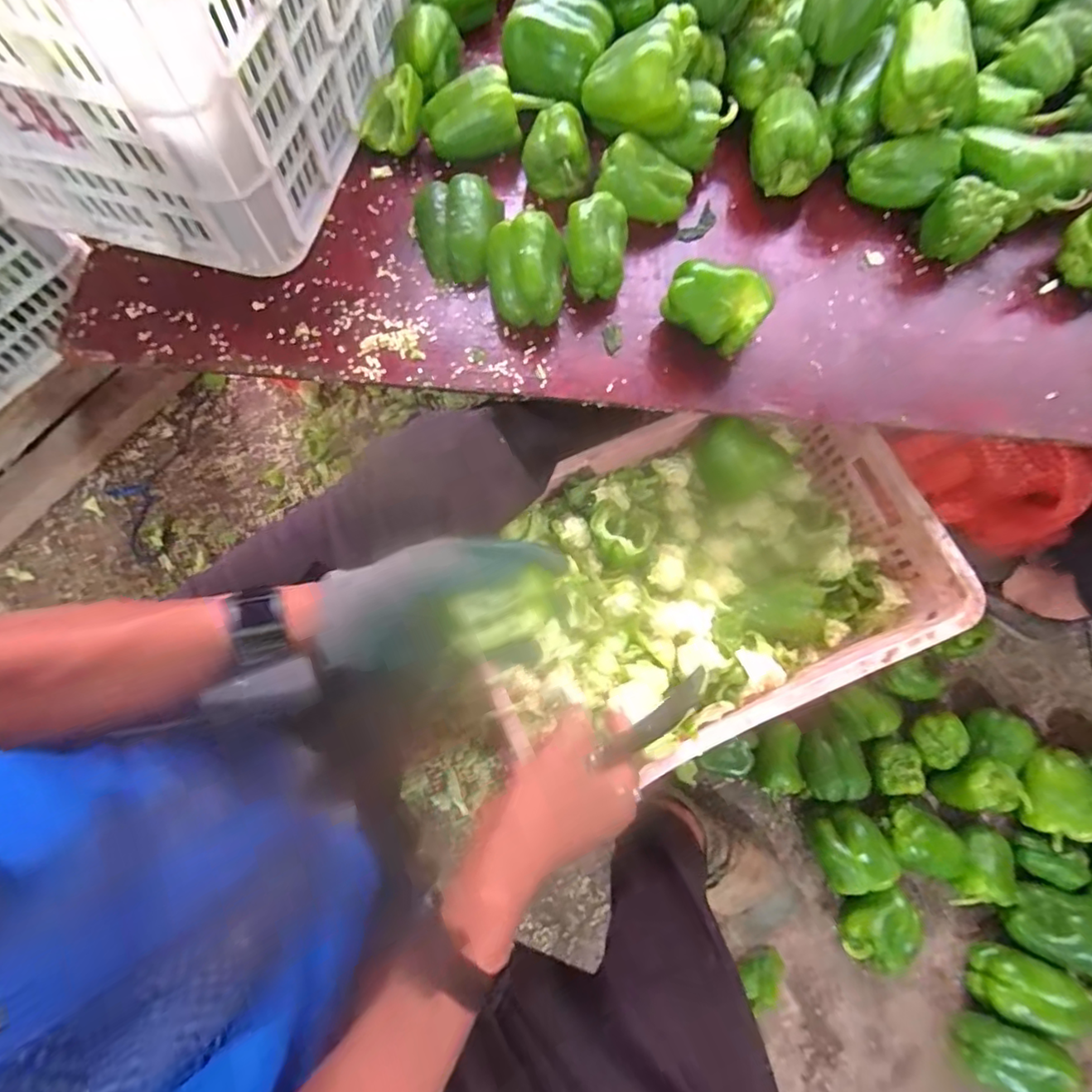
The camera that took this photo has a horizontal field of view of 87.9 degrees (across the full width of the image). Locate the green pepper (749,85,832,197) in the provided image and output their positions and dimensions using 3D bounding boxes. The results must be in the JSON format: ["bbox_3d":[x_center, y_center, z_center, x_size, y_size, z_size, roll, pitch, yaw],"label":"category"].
[{"bbox_3d":[0.265,-0.442,0.624,0.077,0.074,0.086,-18,69,37],"label":"green pepper"}]

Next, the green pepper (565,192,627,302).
[{"bbox_3d":[0.050,-0.301,0.581,0.064,0.067,0.082,5,75,0],"label":"green pepper"}]

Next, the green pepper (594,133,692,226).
[{"bbox_3d":[0.104,-0.387,0.600,0.097,0.059,0.058,18,75,3],"label":"green pepper"}]

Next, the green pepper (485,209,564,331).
[{"bbox_3d":[-0.019,-0.275,0.569,0.076,0.070,0.095,-6,75,-3],"label":"green pepper"}]

